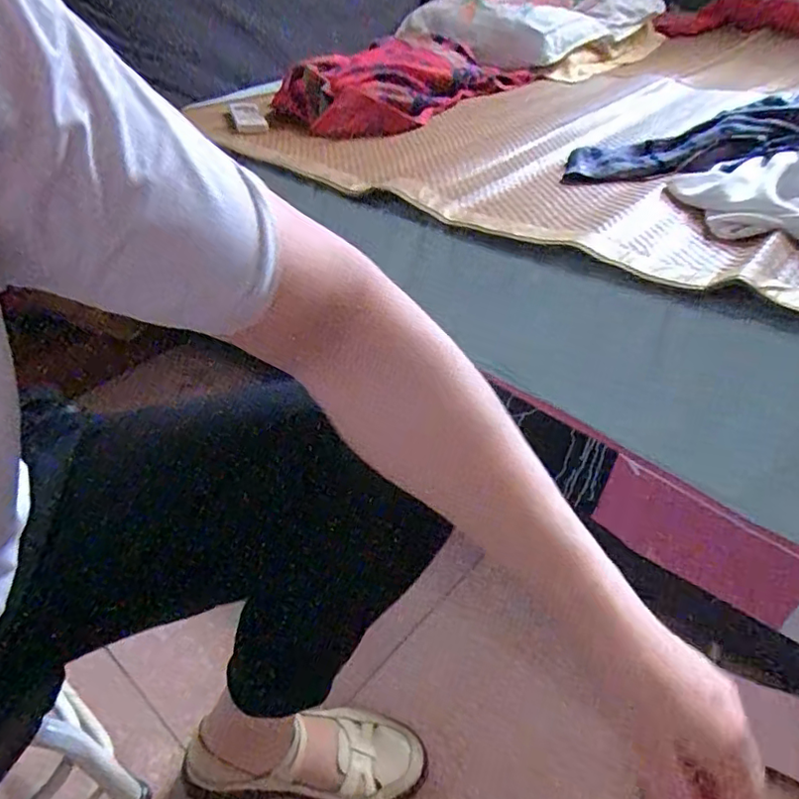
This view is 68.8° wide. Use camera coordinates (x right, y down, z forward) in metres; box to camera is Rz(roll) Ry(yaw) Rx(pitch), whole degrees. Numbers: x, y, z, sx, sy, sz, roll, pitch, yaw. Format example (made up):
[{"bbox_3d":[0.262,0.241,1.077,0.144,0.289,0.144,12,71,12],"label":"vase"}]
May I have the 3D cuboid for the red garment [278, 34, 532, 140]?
[{"bbox_3d":[0.002,-0.662,1.198,0.307,0.096,0.547,25,46,31],"label":"red garment"}]

